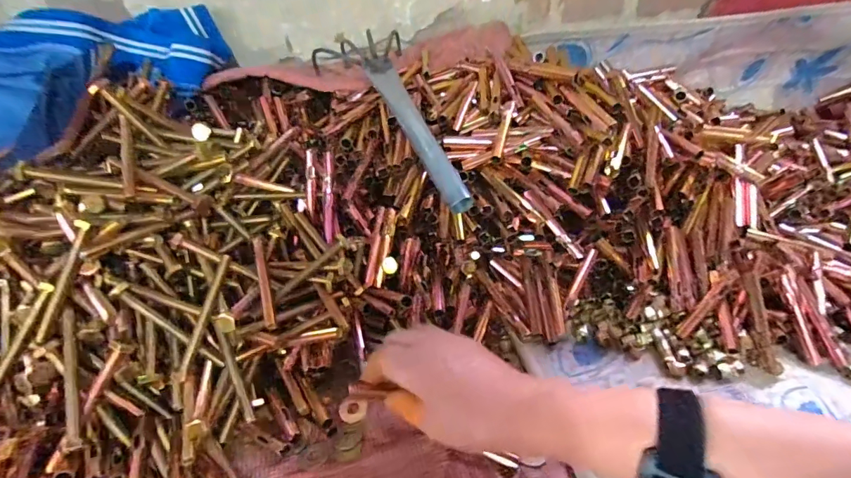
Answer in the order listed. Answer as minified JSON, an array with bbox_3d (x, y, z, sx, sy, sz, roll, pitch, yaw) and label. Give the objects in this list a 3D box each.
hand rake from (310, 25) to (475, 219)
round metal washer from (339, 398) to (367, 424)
[{"bbox_3d":[-0.024,-0.143,0.466,0.114,0.038,0.282,-20,61,-19],"label":"hand rake"},{"bbox_3d":[-0.064,0.152,0.375,0.024,0.004,0.024,-3,37,3],"label":"round metal washer"}]

